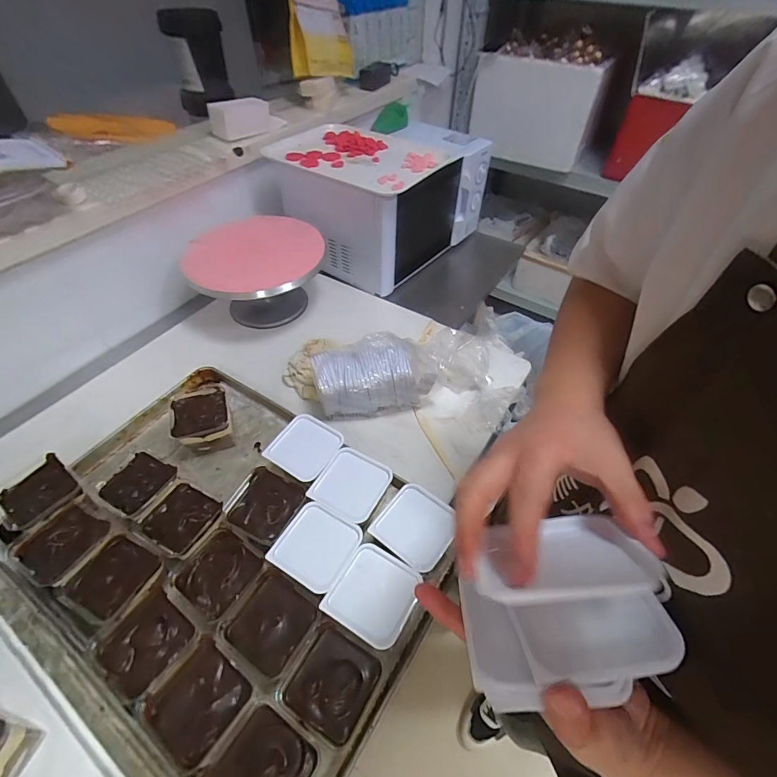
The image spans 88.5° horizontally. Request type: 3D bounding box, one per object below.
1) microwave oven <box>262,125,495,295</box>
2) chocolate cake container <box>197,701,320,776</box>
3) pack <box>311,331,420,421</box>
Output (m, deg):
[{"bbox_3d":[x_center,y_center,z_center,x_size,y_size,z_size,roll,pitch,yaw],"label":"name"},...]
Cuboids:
[{"bbox_3d":[-0.014,-0.495,1.047,0.349,0.272,0.474,30,55,22],"label":"microwave oven"},{"bbox_3d":[-0.124,0.379,0.395,0.088,0.047,0.085,27,54,20],"label":"chocolate cake container"},{"bbox_3d":[-0.042,-0.018,0.732,0.184,0.104,0.114,-10,50,-10],"label":"pack"}]

